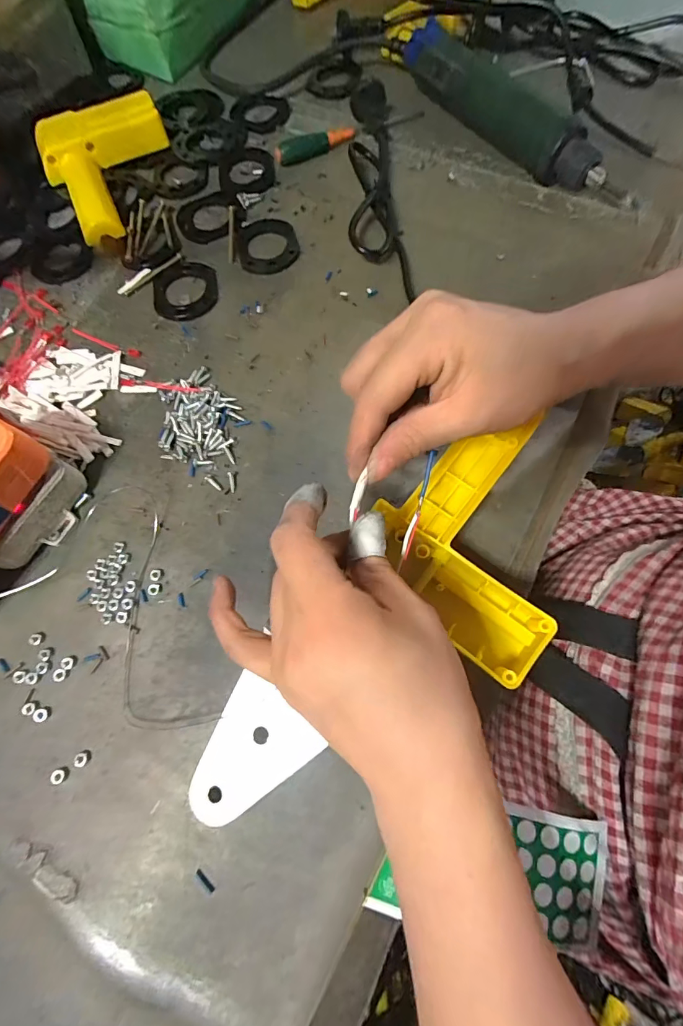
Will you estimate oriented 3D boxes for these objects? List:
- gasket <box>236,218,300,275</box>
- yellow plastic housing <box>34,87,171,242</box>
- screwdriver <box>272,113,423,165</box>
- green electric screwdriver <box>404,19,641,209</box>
[{"bbox_3d":[-0.063,-0.226,0.356,0.051,0.004,0.060,-9,71,-1],"label":"gasket"},{"bbox_3d":[-0.198,-0.303,0.374,0.109,0.032,0.140,-27,72,-7],"label":"yellow plastic housing"},{"bbox_3d":[0.008,-0.352,0.391,0.147,0.015,0.018,-20,72,-4],"label":"screwdriver"},{"bbox_3d":[0.150,-0.346,0.369,0.033,0.042,0.248,-37,74,-10],"label":"green electric screwdriver"}]

